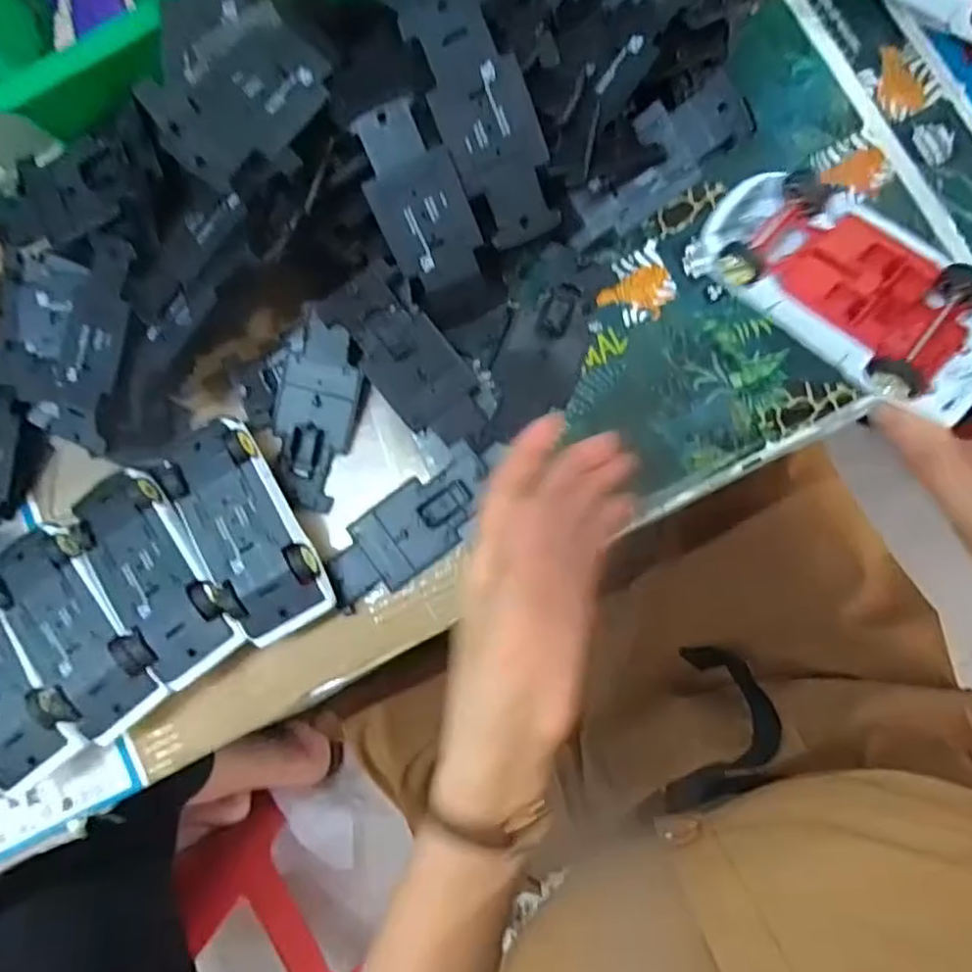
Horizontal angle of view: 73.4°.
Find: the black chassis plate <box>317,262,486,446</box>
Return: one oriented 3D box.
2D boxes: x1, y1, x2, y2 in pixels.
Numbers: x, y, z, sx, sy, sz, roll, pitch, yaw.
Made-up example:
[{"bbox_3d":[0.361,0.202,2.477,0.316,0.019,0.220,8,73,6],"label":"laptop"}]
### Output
[{"bbox_3d":[-0.042,-0.070,0.378,0.048,0.013,0.113,-41,102,0],"label":"black chassis plate"}]

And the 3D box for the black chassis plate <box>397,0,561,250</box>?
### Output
[{"bbox_3d":[0.000,-0.193,0.342,0.047,0.016,0.127,-23,110,3],"label":"black chassis plate"}]

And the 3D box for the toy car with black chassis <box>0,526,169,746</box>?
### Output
[{"bbox_3d":[-0.237,0.083,0.388,0.056,0.034,0.125,-34,81,1],"label":"toy car with black chassis"}]

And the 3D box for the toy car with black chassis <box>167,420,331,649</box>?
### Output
[{"bbox_3d":[-0.138,0.026,0.384,0.056,0.034,0.128,-29,81,2],"label":"toy car with black chassis"}]

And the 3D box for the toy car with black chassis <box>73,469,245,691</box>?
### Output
[{"bbox_3d":[-0.191,0.051,0.388,0.057,0.037,0.127,-35,81,1],"label":"toy car with black chassis"}]

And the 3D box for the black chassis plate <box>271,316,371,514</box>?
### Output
[{"bbox_3d":[-0.103,-0.042,0.395,0.051,0.012,0.109,14,100,8],"label":"black chassis plate"}]

